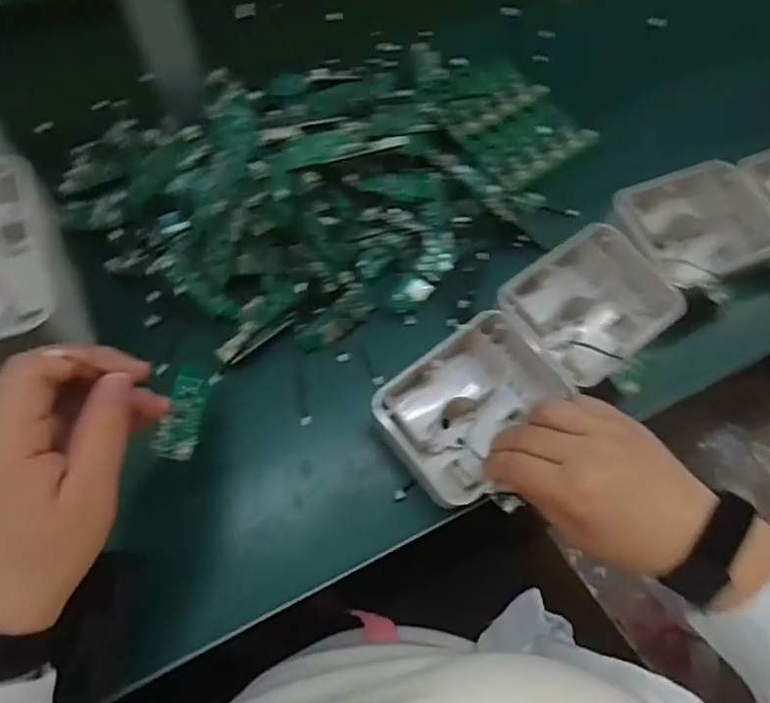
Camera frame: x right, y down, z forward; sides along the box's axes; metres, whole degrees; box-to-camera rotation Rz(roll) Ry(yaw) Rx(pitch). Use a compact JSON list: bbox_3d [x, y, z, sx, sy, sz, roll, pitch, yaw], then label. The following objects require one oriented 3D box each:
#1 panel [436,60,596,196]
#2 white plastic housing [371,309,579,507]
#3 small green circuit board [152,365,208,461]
[{"bbox_3d":[0.117,-0.225,0.545,0.123,0.020,0.136,-37,73,-16],"label":"panel"},{"bbox_3d":[0.064,0.041,0.420,0.129,0.037,0.096,-36,73,-16],"label":"white plastic housing"},{"bbox_3d":[-0.130,0.039,0.369,0.024,0.004,0.069,21,44,-19],"label":"small green circuit board"}]

